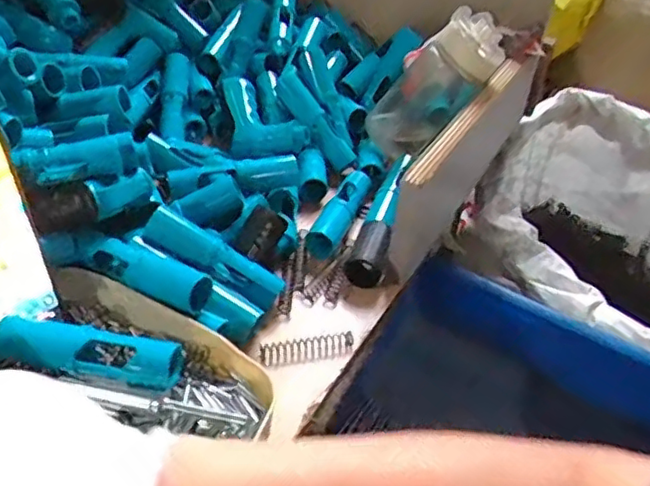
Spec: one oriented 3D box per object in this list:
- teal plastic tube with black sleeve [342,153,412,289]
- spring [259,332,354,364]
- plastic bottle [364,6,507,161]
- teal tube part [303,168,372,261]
[{"bbox_3d":[0.058,-0.030,0.619,0.034,0.049,0.183,13,39,11],"label":"teal plastic tube with black sleeve"},{"bbox_3d":[-0.014,0.081,0.505,0.074,0.012,0.015,-7,40,-13],"label":"spring"},{"bbox_3d":[0.114,-0.163,0.677,0.075,0.177,0.074,47,47,0],"label":"plastic bottle"},{"bbox_3d":[0.016,-0.035,0.623,0.030,0.025,0.127,15,40,13],"label":"teal tube part"}]

